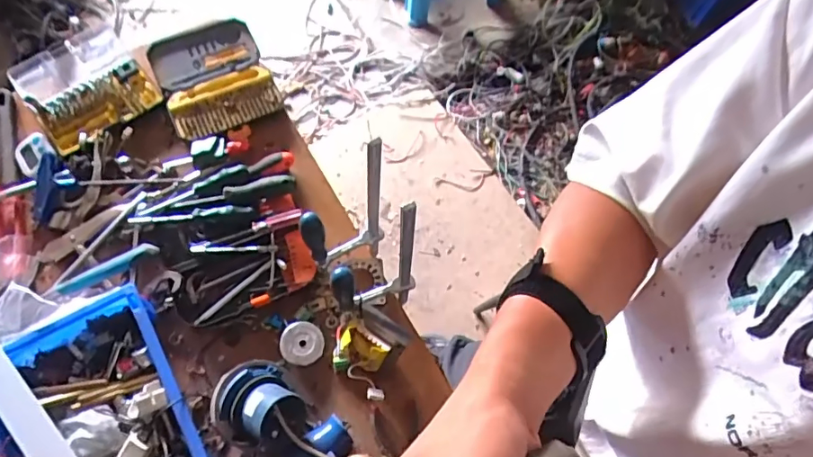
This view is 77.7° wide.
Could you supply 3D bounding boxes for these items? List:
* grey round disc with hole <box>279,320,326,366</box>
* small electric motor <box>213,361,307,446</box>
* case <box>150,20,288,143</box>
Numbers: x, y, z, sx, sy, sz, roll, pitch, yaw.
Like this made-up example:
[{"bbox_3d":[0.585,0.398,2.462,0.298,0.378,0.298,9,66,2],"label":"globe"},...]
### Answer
[{"bbox_3d":[-0.155,0.169,0.744,0.061,0.010,0.063,-41,75,-15],"label":"grey round disc with hole"},{"bbox_3d":[-0.198,0.239,0.674,0.101,0.094,0.116,-38,74,-14],"label":"small electric motor"},{"bbox_3d":[-0.347,-0.274,0.911,0.186,0.046,0.210,-24,71,-10],"label":"case"}]

